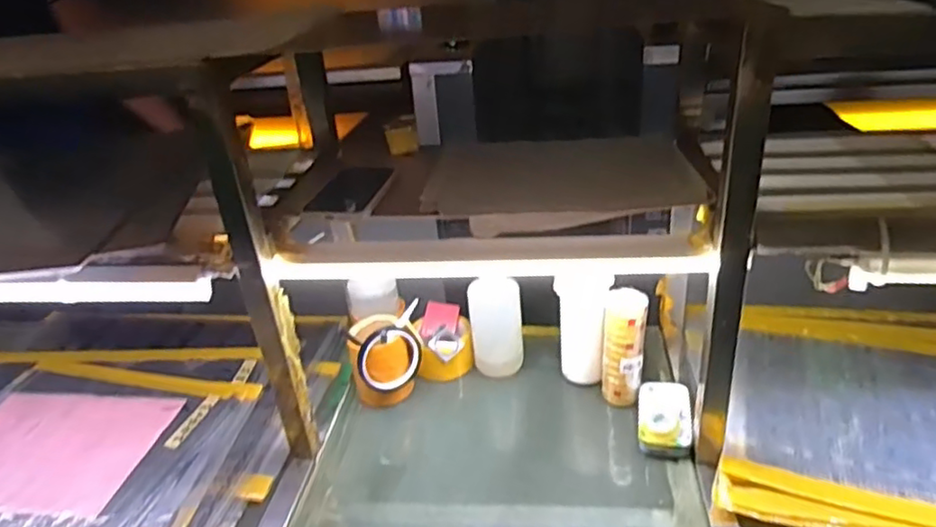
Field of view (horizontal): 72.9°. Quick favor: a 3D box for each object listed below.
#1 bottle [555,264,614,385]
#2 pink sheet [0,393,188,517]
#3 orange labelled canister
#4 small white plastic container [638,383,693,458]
[{"bbox_3d":[0.157,0.101,0.890,0.066,0.147,0.062,0,33,5],"label":"bottle"},{"bbox_3d":[-0.562,0.247,0.861,0.280,0.011,0.221,3,27,6],"label":"pink sheet"},{"bbox_3d":[0.211,0.115,0.856,0.053,0.155,0.054,6,34,14],"label":"orange labelled canister"},{"bbox_3d":[0.261,0.200,0.841,0.065,0.031,0.125,3,29,15],"label":"small white plastic container"}]

